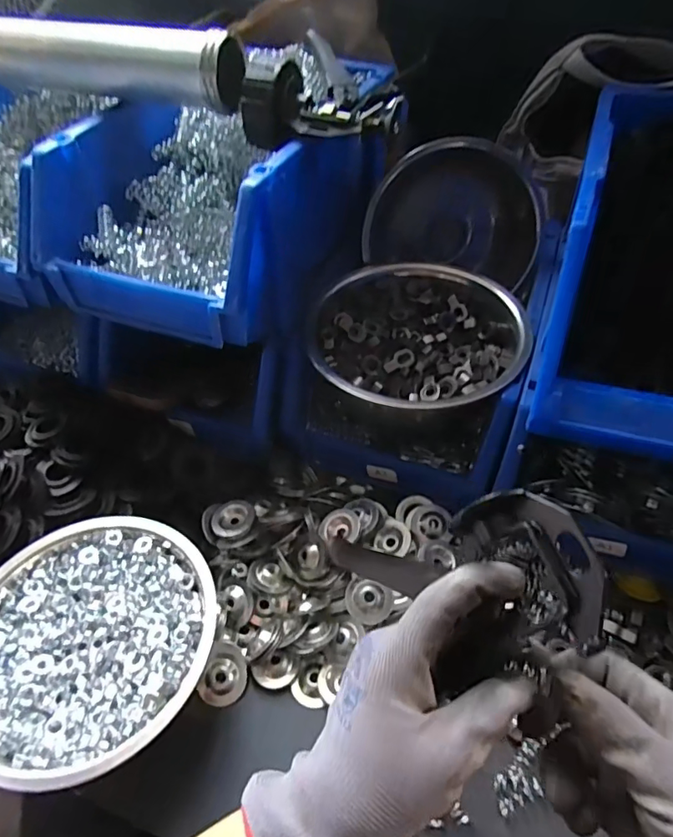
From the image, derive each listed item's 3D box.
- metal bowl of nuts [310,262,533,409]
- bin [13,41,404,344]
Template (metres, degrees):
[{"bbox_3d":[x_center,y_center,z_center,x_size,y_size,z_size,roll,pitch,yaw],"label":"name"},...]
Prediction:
[{"bbox_3d":[0.076,-0.081,0.494,0.189,0.060,0.173,-1,47,1],"label":"metal bowl of nuts"},{"bbox_3d":[-0.122,-0.181,0.471,0.210,0.121,0.250,21,52,20],"label":"bin"}]

